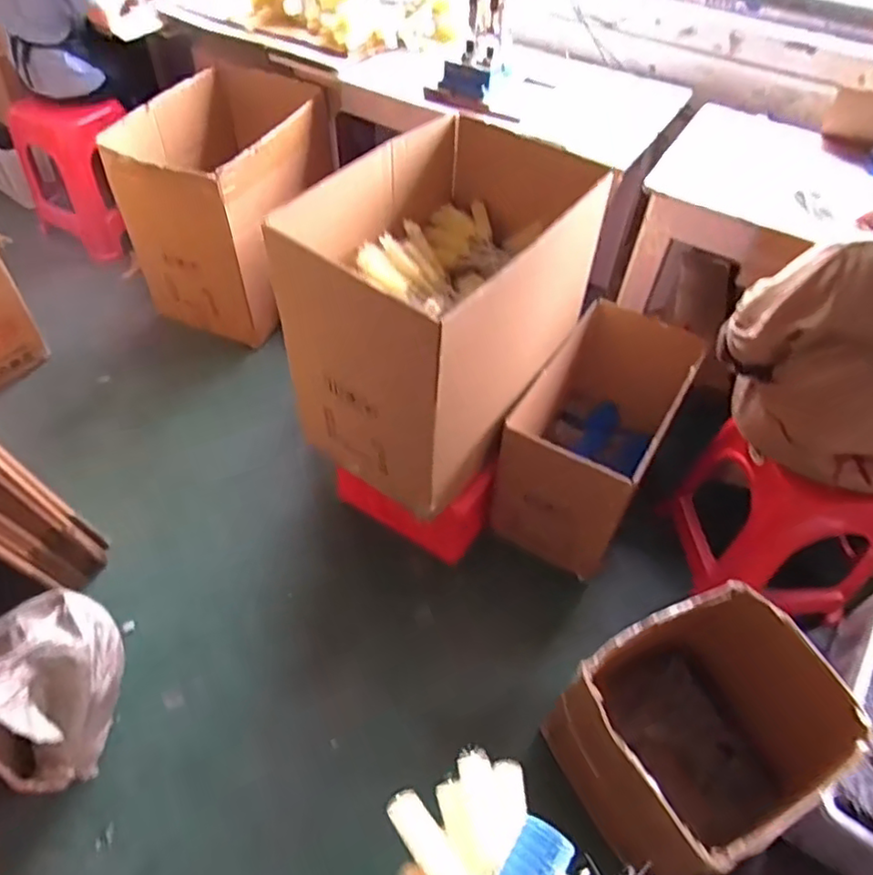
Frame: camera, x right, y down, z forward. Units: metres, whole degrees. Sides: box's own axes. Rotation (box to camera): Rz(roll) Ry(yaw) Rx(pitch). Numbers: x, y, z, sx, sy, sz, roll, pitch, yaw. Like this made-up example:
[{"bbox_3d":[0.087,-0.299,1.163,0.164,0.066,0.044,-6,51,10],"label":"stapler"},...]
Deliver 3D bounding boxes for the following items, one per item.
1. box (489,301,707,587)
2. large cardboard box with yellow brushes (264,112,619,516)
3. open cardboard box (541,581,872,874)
[{"bbox_3d":[0.434,-0.034,1.695,0.315,0.437,0.602,26,55,18],"label":"box"},{"bbox_3d":[0.005,-0.304,1.468,0.490,0.549,0.648,31,57,22],"label":"large cardboard box with yellow brushes"},{"bbox_3d":[0.492,0.591,1.244,0.406,0.453,0.364,-24,56,-19],"label":"open cardboard box"}]

